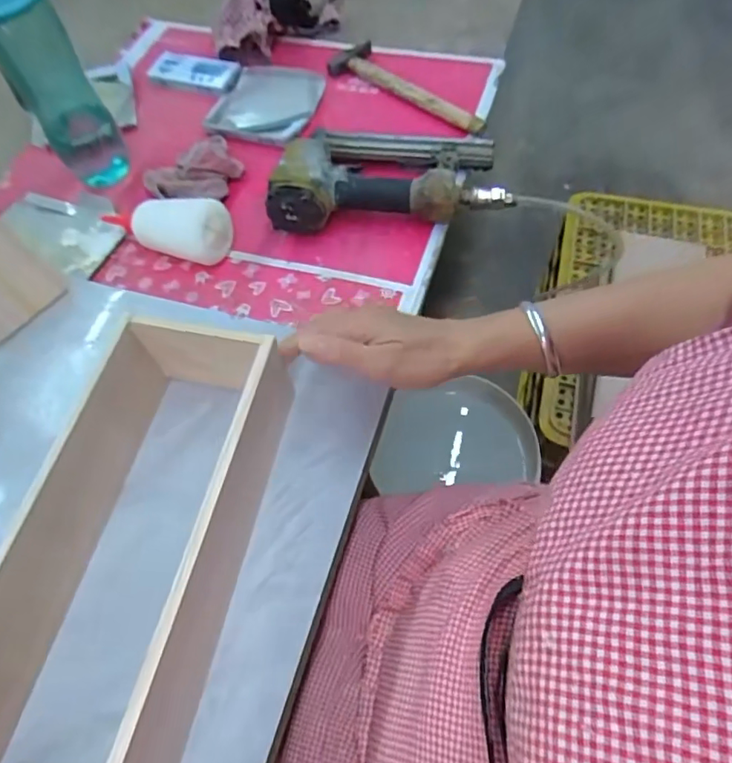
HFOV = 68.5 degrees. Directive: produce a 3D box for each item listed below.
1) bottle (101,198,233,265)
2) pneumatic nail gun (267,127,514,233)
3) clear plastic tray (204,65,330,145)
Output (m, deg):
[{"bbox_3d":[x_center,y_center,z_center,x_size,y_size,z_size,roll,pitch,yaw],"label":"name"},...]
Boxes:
[{"bbox_3d":[-0.221,-0.166,0.572,0.159,0.059,0.052,11,61,10],"label":"bottle"},{"bbox_3d":[0.024,-0.229,0.584,0.241,0.070,0.137,-1,59,4],"label":"pneumatic nail gun"},{"bbox_3d":[-0.133,-0.359,0.696,0.134,0.034,0.115,7,60,8],"label":"clear plastic tray"}]

